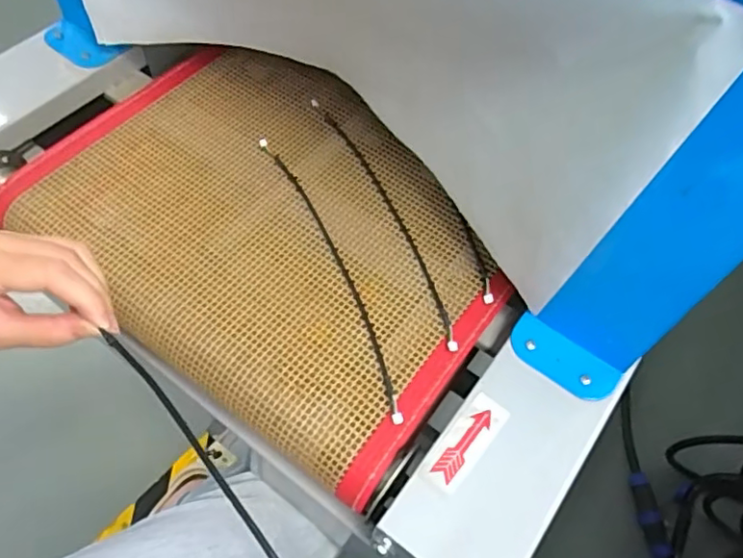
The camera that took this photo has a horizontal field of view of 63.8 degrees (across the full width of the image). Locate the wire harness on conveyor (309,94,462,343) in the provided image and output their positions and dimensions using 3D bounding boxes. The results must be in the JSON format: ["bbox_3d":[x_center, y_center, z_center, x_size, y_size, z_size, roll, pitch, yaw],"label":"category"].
[{"bbox_3d":[0.013,-0.054,0.494,0.028,0.009,0.270,-13,62,-32],"label":"wire harness on conveyor"}]

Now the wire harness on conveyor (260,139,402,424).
[{"bbox_3d":[-0.033,-0.013,0.468,0.021,0.011,0.275,-21,61,-15],"label":"wire harness on conveyor"}]

